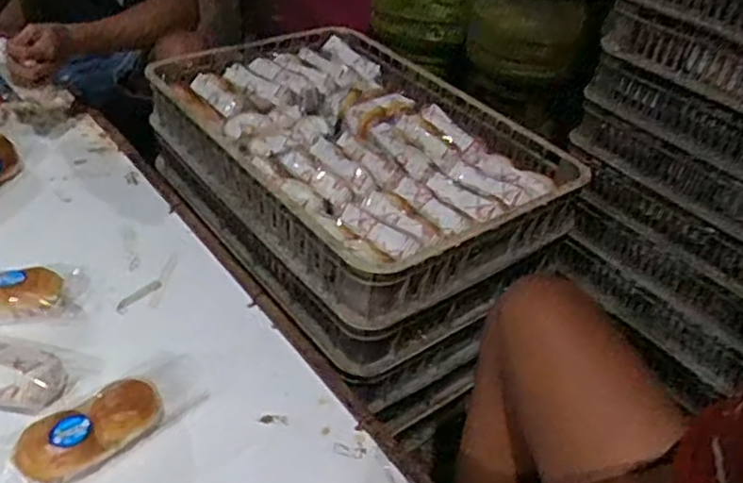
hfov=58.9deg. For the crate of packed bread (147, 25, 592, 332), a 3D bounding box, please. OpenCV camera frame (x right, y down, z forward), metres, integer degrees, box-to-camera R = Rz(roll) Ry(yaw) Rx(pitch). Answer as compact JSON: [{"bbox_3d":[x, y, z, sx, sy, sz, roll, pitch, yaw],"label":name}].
[{"bbox_3d":[-0.027,-0.143,0.990,0.420,0.092,0.580,-24,48,-34],"label":"crate of packed bread"}]

